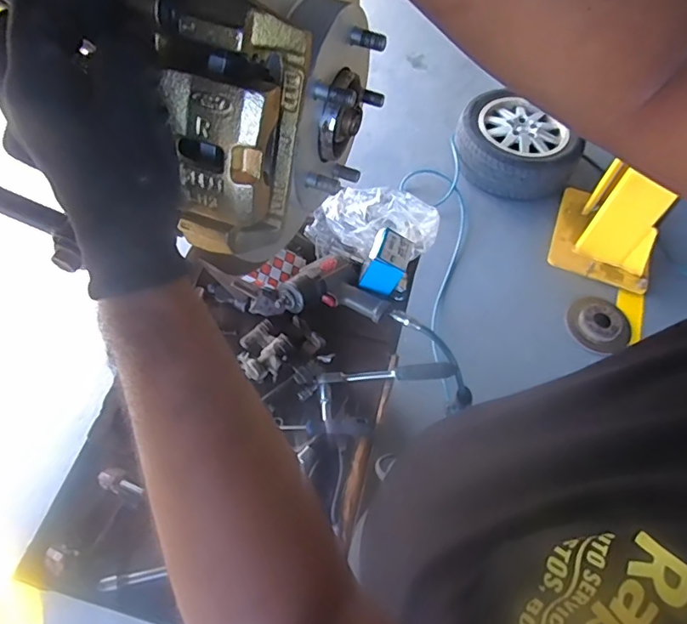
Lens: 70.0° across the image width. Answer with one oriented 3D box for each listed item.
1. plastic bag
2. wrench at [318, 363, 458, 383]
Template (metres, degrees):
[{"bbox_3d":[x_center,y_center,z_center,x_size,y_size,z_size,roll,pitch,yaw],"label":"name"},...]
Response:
[{"bbox_3d":[0.052,-0.169,0.980,0.253,0.113,0.119,22,61,11],"label":"plastic bag"},{"bbox_3d":[0.074,0.109,0.853,0.239,0.022,0.026,-5,58,14],"label":"wrench"}]

